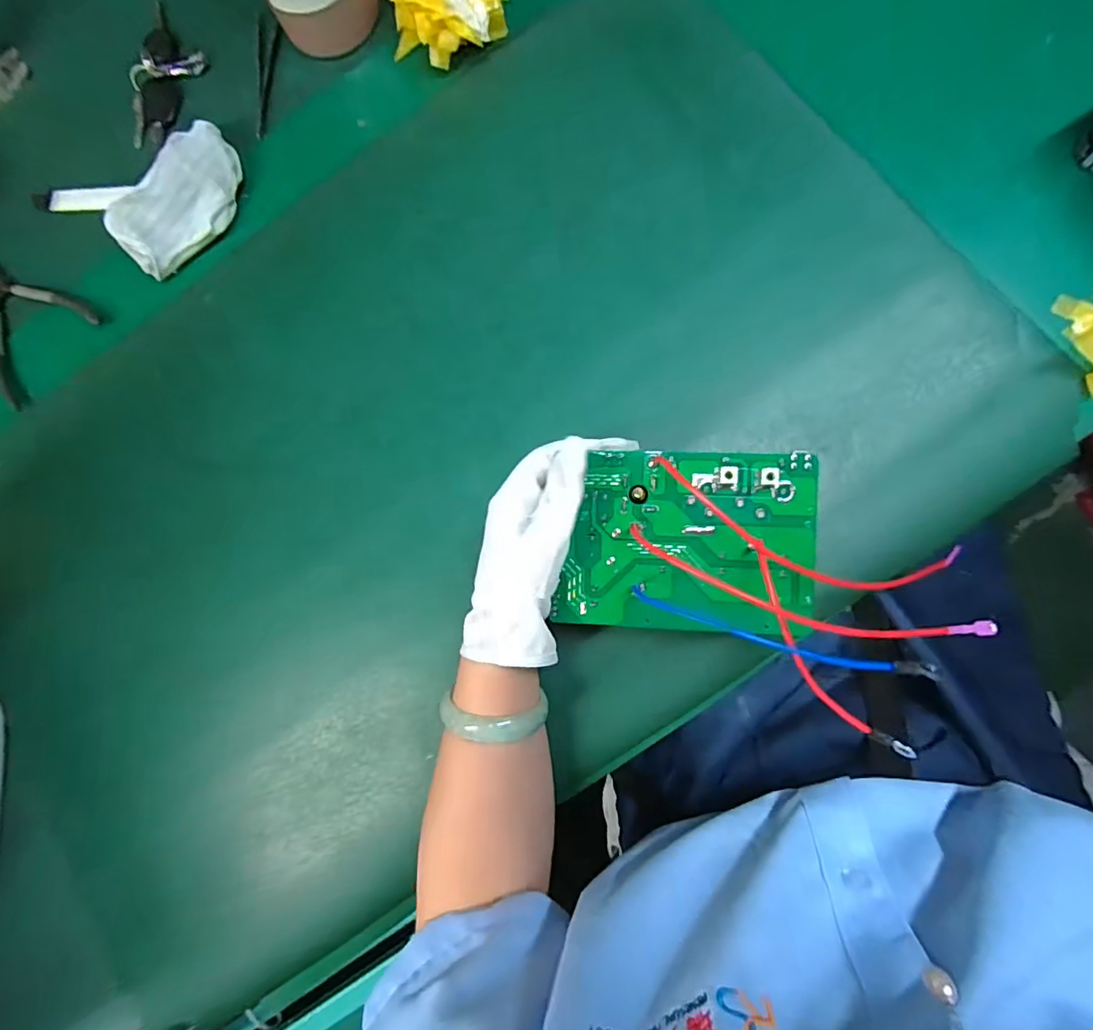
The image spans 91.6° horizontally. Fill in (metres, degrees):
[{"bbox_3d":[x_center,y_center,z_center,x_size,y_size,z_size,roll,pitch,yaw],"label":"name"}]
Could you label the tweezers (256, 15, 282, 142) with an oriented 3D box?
[{"bbox_3d":[-0.252,-0.397,0.482,0.022,0.005,0.121,-3,83,7],"label":"tweezers"}]

